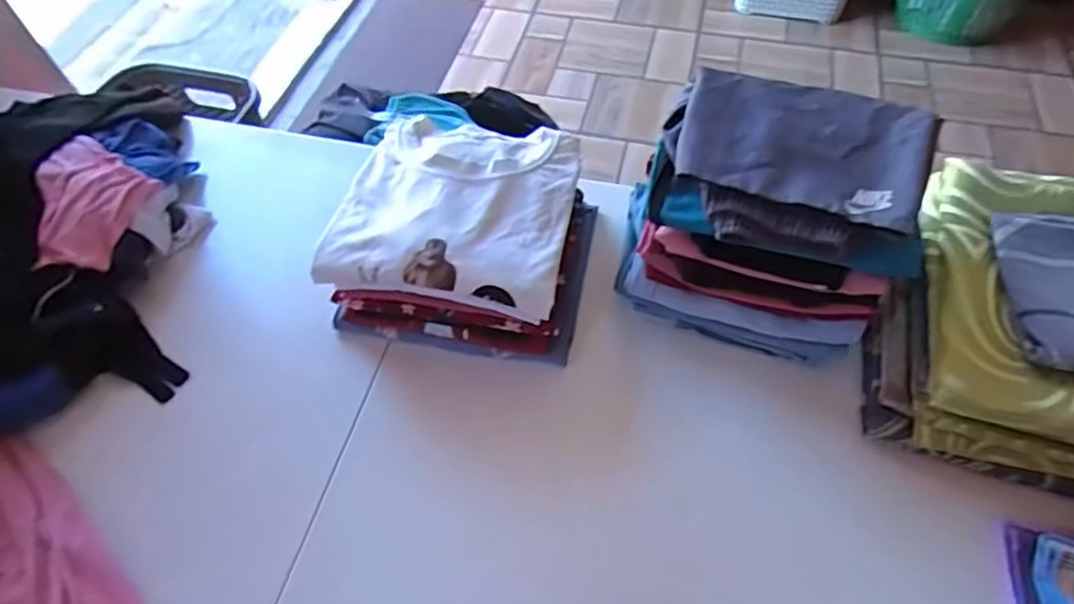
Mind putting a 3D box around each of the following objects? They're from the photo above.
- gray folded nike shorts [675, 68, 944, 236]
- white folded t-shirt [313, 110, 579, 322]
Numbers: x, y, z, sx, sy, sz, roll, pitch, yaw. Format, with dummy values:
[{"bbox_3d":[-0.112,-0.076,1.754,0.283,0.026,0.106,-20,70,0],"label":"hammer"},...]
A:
[{"bbox_3d":[0.229,-0.139,0.535,0.201,0.014,0.147,17,59,12],"label":"gray folded nike shorts"},{"bbox_3d":[-0.079,-0.102,0.626,0.224,0.040,0.222,8,57,7],"label":"white folded t-shirt"}]

